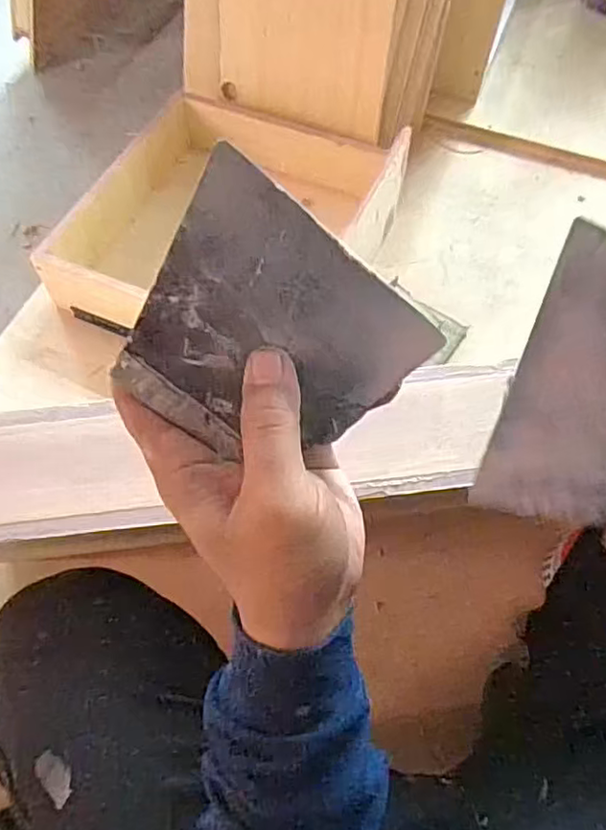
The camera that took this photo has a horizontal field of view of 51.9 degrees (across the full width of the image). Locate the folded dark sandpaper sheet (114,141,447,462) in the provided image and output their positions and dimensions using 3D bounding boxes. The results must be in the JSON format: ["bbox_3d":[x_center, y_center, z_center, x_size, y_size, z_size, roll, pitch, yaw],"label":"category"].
[{"bbox_3d":[-0.015,-0.031,0.250,0.107,0.007,0.095,38,106,-13],"label":"folded dark sandpaper sheet"}]

